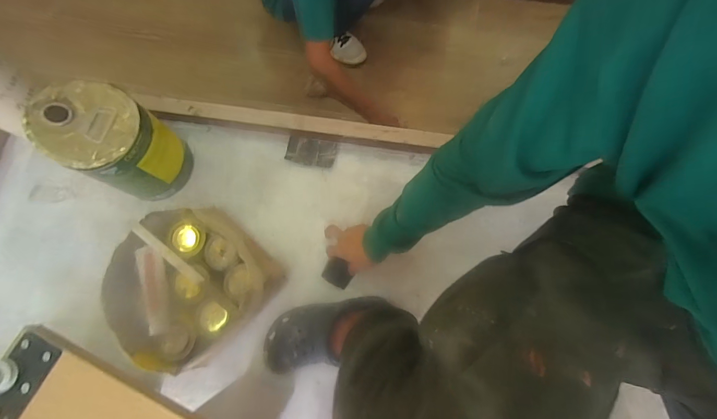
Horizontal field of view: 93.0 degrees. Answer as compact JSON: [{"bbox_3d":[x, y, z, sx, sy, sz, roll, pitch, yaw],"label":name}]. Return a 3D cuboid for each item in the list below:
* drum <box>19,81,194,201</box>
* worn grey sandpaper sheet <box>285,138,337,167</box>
[{"bbox_3d":[-0.446,-0.123,0.654,0.155,0.231,0.155,0,76,0],"label":"drum"},{"bbox_3d":[-0.108,-0.132,0.777,0.110,0.005,0.063,8,74,0],"label":"worn grey sandpaper sheet"}]

